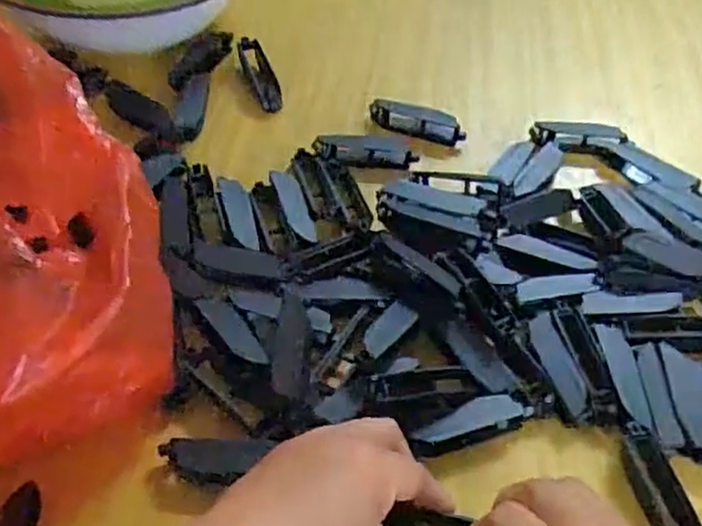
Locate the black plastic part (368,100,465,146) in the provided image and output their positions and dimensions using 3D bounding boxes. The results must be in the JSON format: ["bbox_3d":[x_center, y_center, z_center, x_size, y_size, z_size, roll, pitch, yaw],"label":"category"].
[{"bbox_3d":[0.051,-0.108,0.546,0.072,0.010,0.027,16,51,9],"label":"black plastic part"}]

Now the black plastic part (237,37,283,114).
[{"bbox_3d":[-0.071,-0.149,0.563,0.021,0.012,0.081,-14,53,-15],"label":"black plastic part"}]

